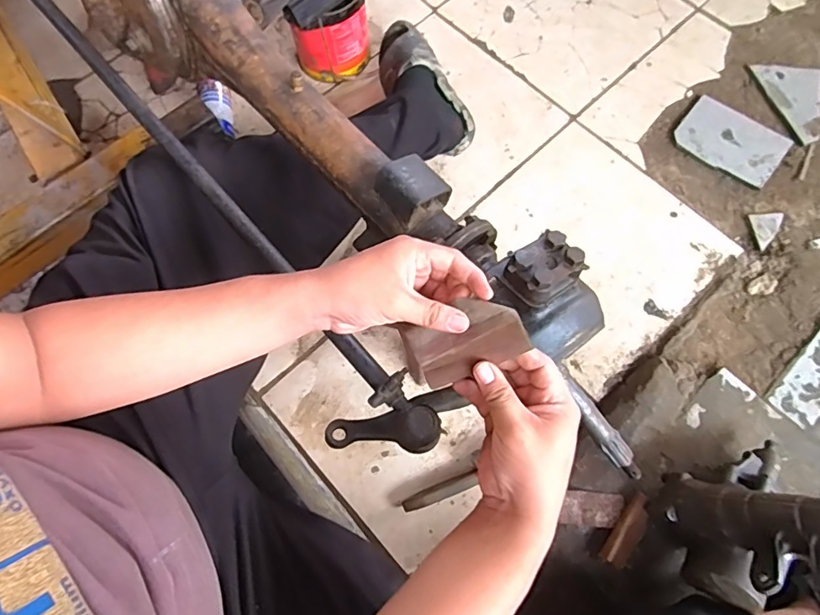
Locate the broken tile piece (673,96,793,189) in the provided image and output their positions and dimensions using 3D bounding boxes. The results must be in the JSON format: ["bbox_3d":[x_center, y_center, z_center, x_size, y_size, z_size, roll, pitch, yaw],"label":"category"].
[{"bbox_3d":[0.617,-0.322,0.976,0.189,0.011,0.141,36,77,13],"label":"broken tile piece"}]

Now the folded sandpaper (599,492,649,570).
[{"bbox_3d":[0.323,0.328,0.741,0.041,0.013,0.108,36,77,13],"label":"folded sandpaper"}]

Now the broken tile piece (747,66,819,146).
[{"bbox_3d":[0.751,-0.404,1.001,0.123,0.013,0.174,7,73,5],"label":"broken tile piece"}]

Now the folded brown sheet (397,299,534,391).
[{"bbox_3d":[0.044,0.029,0.433,0.106,0.021,0.057,-23,71,22],"label":"folded brown sheet"}]

